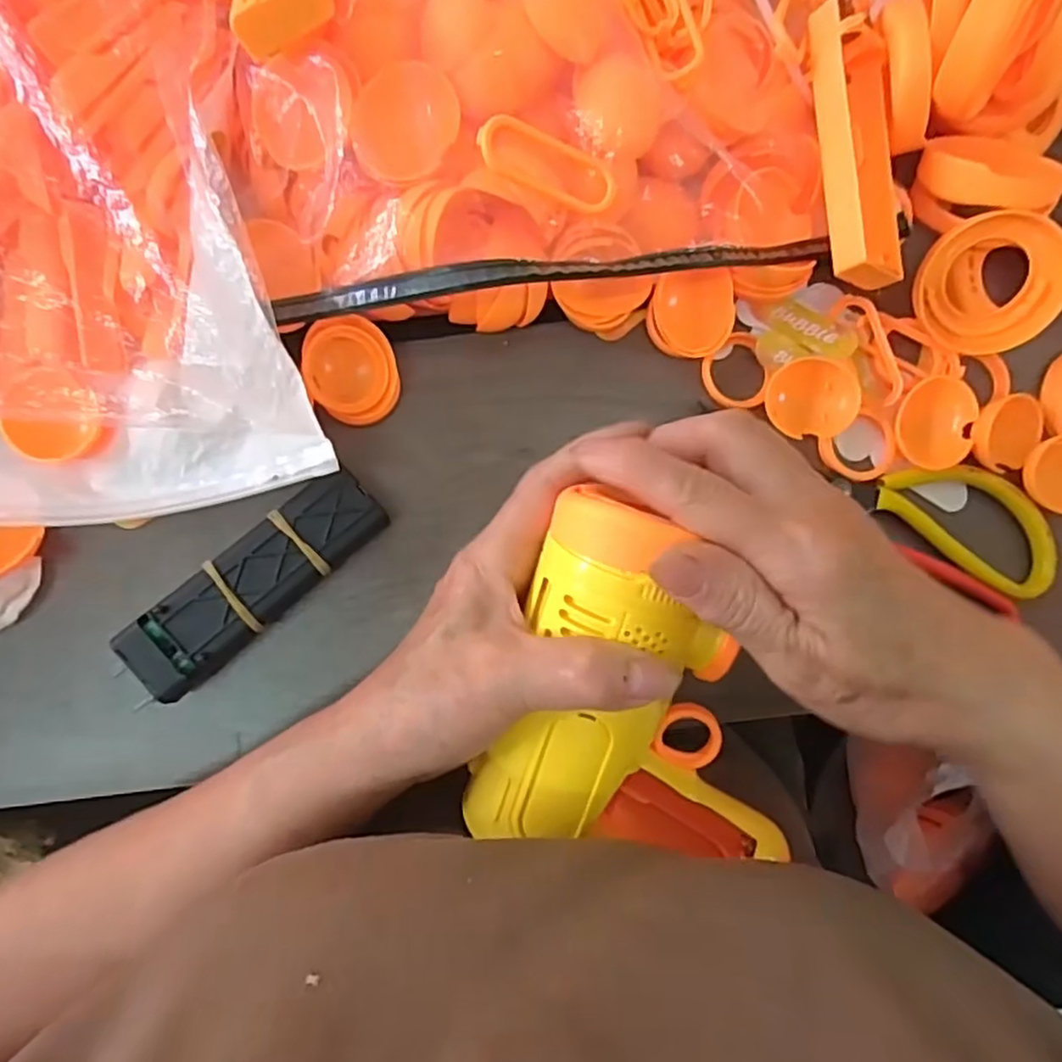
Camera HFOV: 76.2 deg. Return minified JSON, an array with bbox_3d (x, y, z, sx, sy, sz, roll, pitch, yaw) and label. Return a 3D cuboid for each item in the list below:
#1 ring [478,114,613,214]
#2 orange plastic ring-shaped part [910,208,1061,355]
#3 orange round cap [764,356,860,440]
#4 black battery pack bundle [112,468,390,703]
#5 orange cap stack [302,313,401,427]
[{"bbox_3d":[0.006,-0.134,0.249,0.053,0.008,0.018,15,83,-24],"label":"ring"},{"bbox_3d":[0.207,-0.112,0.308,0.058,0.025,0.060,-28,110,26],"label":"orange plastic ring-shaped part"},{"bbox_3d":[0.126,-0.060,0.306,0.039,0.012,0.033,-3,85,-6],"label":"orange round cap"},{"bbox_3d":[-0.108,0.019,0.271,0.107,0.025,0.030,-41,90,-8],"label":"black battery pack bundle"},{"bbox_3d":[-0.074,-0.068,0.284,0.035,0.014,0.043,-17,116,-11],"label":"orange cap stack"}]

